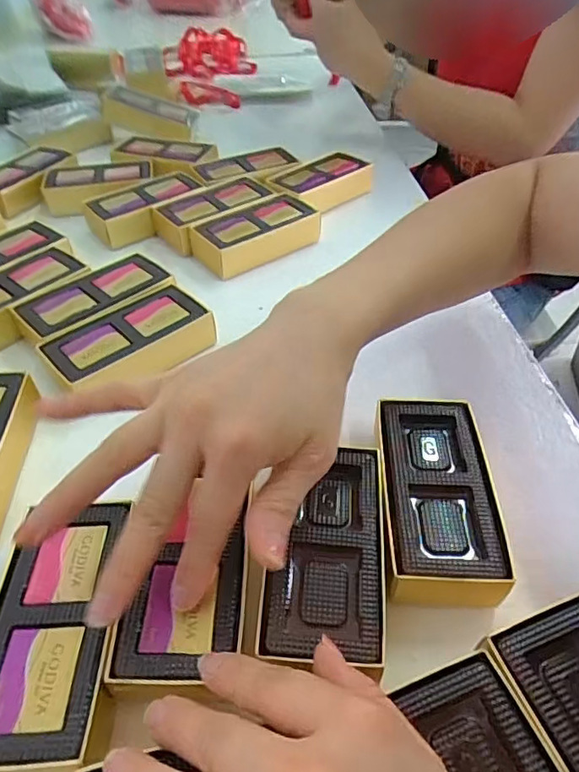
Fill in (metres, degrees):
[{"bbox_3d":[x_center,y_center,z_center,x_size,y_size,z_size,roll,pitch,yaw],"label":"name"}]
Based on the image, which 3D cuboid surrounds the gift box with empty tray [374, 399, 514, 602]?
[{"bbox_3d":[0.079,0.062,0.284,0.058,0.030,0.124,2,46,3],"label":"gift box with empty tray"}]

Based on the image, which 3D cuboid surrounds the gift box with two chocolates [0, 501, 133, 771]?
[{"bbox_3d":[-0.102,0.113,0.239,0.061,0.032,0.114,-3,45,-4],"label":"gift box with two chocolates"}]

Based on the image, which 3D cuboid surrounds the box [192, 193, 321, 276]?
[{"bbox_3d":[-0.032,-0.146,0.495,0.119,0.033,0.062,-26,51,-24],"label":"box"}]

